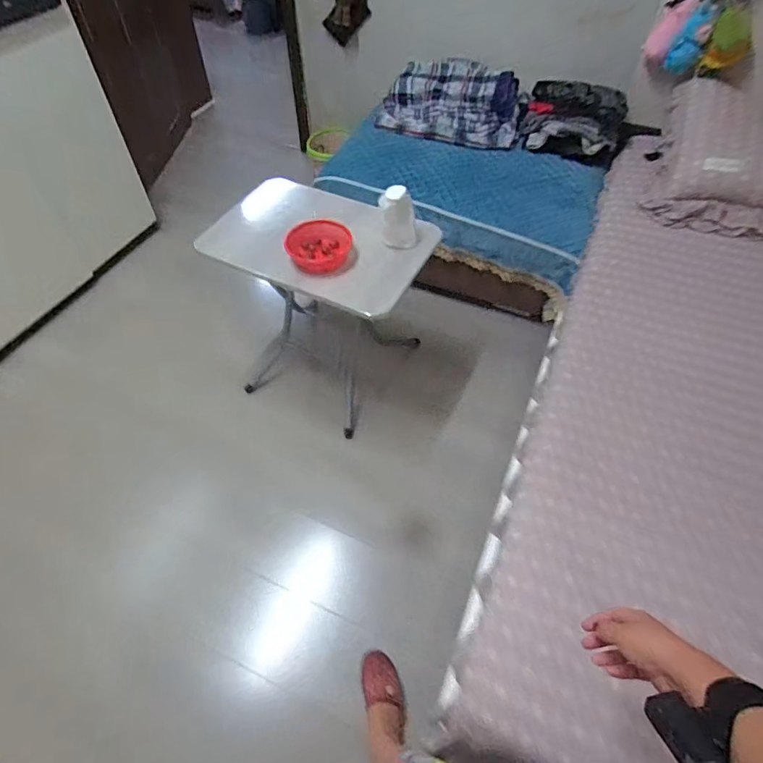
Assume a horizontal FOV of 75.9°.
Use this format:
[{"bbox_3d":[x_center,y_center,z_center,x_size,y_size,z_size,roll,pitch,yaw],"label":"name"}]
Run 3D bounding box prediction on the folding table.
[{"bbox_3d":[-0.188,-0.235,1.489,0.567,0.591,0.388,20,56,15],"label":"folding table"}]

